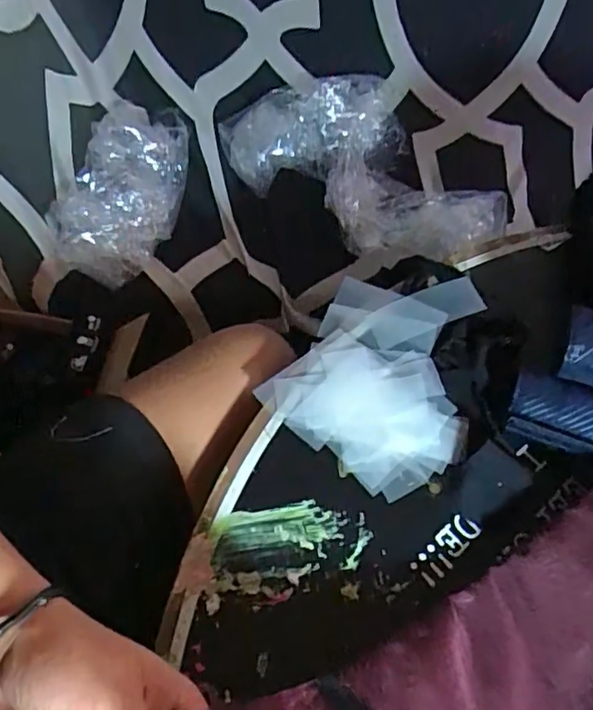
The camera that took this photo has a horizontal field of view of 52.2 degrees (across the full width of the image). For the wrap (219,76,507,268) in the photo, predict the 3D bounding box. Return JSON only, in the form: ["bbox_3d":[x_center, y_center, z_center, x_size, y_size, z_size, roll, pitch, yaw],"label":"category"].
[{"bbox_3d":[0.123,-0.318,1.009,0.469,0.105,0.268,34,63,19],"label":"wrap"}]

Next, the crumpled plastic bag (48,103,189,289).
[{"bbox_3d":[-0.274,-0.282,0.986,0.173,0.125,0.312,9,58,5],"label":"crumpled plastic bag"}]

